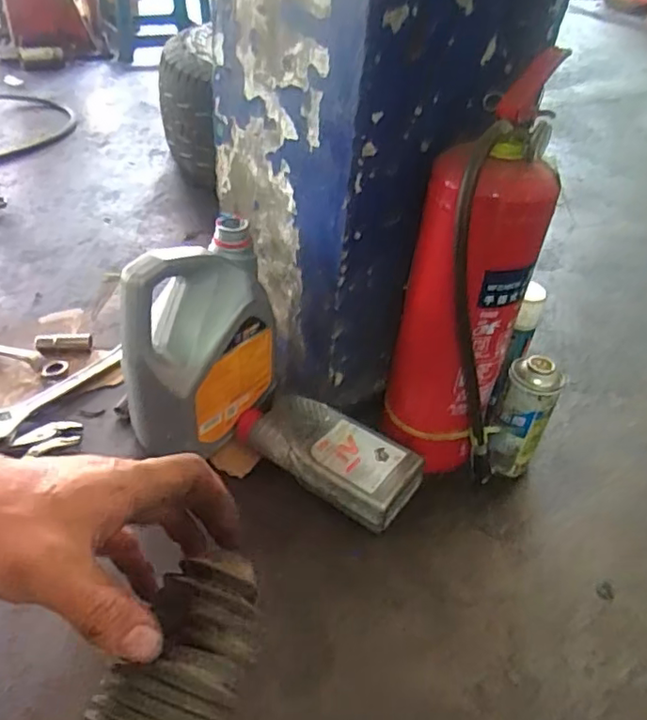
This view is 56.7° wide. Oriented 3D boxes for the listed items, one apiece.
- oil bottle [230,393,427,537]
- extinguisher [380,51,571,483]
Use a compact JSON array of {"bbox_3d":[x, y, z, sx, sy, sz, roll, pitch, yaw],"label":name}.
[{"bbox_3d":[0.001,0.115,0.759,0.234,0.056,0.105,27,45,23],"label":"oil bottle"},{"bbox_3d":[0.157,-0.063,0.679,0.133,0.457,0.123,9,42,2],"label":"extinguisher"}]

